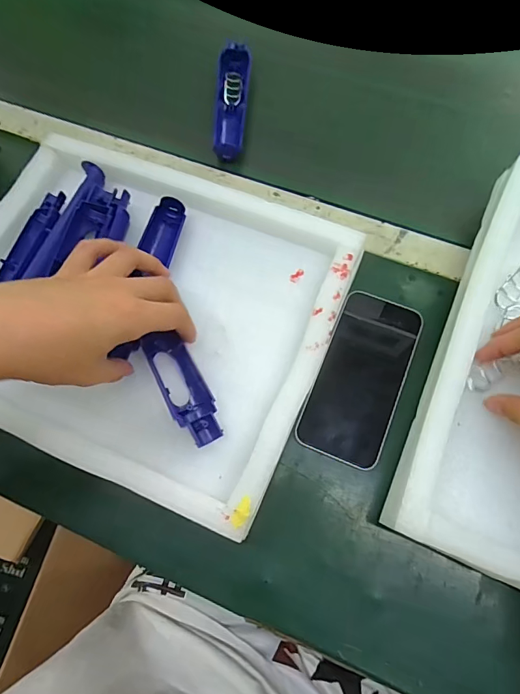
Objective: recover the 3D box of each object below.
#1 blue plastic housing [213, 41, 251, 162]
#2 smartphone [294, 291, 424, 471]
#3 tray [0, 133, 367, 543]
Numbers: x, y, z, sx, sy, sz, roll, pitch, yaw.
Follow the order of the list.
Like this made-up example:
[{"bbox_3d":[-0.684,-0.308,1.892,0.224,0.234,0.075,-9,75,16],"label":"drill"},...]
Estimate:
[{"bbox_3d":[-0.032,-0.295,0.488,0.034,0.017,0.162,2,71,3],"label":"blue plastic housing"},{"bbox_3d":[0.094,0.025,0.382,0.076,0.012,0.159,21,74,9],"label":"smartphone"},{"bbox_3d":[-0.112,-0.043,0.385,0.344,0.044,0.291,23,73,7],"label":"tray"}]

